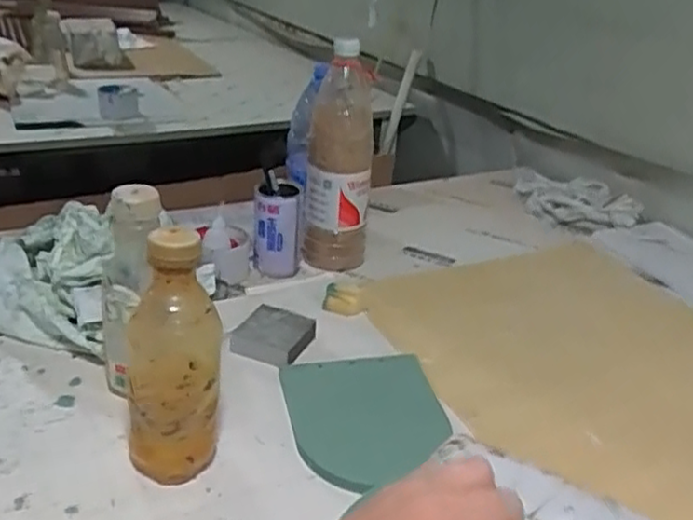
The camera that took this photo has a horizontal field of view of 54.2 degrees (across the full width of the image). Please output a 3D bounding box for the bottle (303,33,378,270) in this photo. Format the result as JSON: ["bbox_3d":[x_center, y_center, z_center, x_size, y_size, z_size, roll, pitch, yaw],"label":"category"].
[{"bbox_3d":[-0.008,-0.138,0.922,0.089,0.282,0.092,6,27,0],"label":"bottle"}]

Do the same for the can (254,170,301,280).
[{"bbox_3d":[-0.093,-0.046,0.912,0.064,0.132,0.053,4,27,-5],"label":"can"}]

